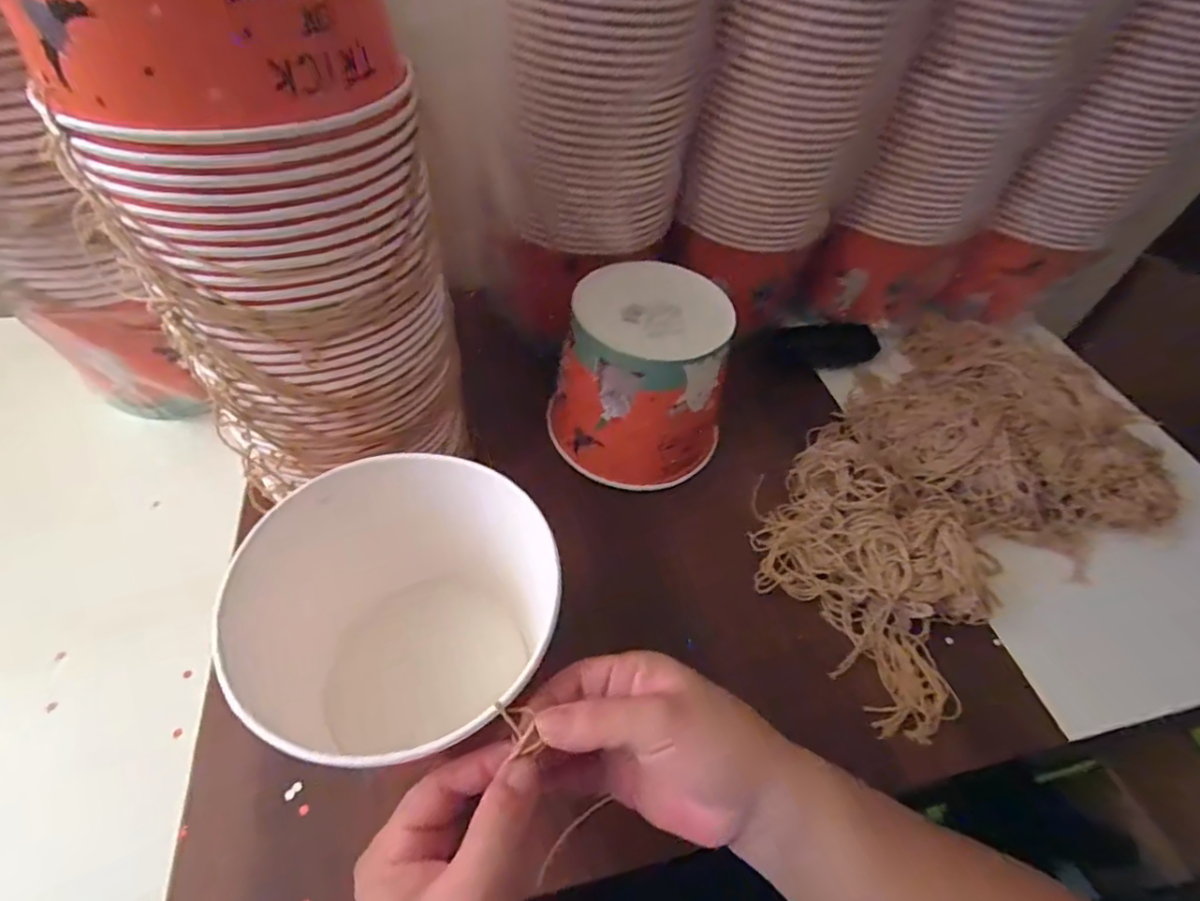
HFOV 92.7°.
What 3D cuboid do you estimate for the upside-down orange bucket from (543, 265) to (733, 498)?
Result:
[{"bbox_3d":[0.039,-0.057,0.485,0.133,0.140,0.124,-33,62,-29],"label":"upside-down orange bucket"}]

